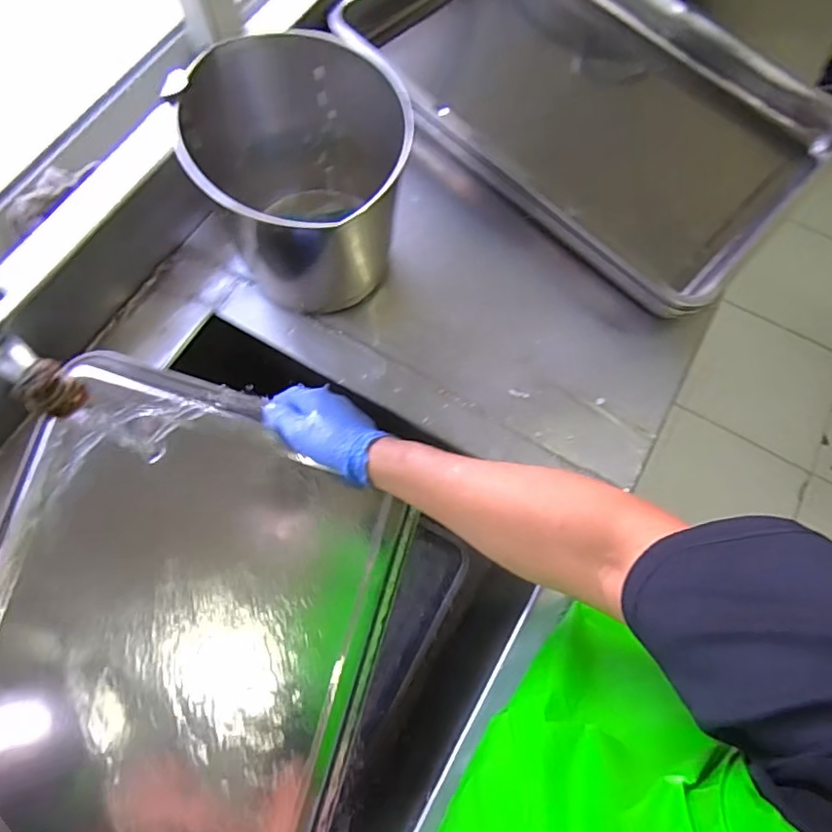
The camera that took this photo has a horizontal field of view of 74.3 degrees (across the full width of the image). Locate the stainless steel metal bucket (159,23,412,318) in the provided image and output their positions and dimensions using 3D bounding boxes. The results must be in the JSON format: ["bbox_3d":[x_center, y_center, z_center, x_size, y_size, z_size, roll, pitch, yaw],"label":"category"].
[{"bbox_3d":[-0.111,-0.236,0.576,0.191,0.213,0.182,0,71,0],"label":"stainless steel metal bucket"}]

